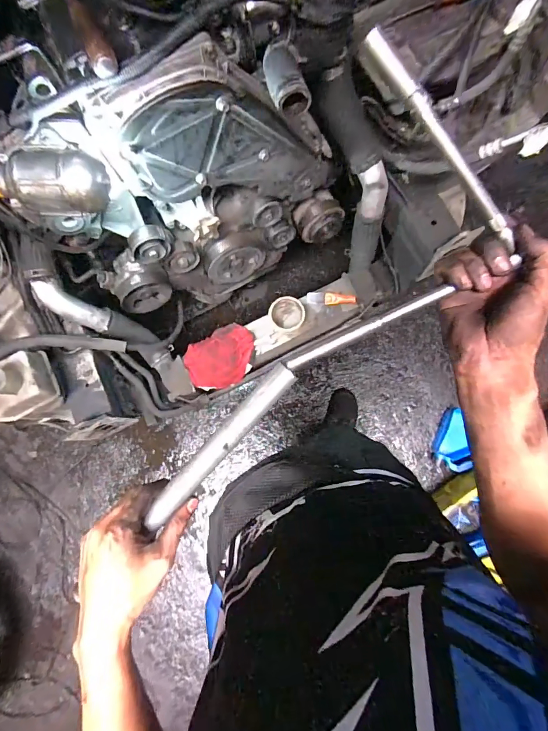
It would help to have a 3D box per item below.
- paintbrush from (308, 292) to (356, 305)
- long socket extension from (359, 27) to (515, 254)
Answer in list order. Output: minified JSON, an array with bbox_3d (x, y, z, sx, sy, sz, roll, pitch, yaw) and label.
[{"bbox_3d":[0.149,-0.173,0.970,0.127,0.012,0.031,7,81,21],"label":"paintbrush"},{"bbox_3d":[0.132,-0.165,0.283,0.188,0.011,0.014,40,84,-20],"label":"long socket extension"}]

